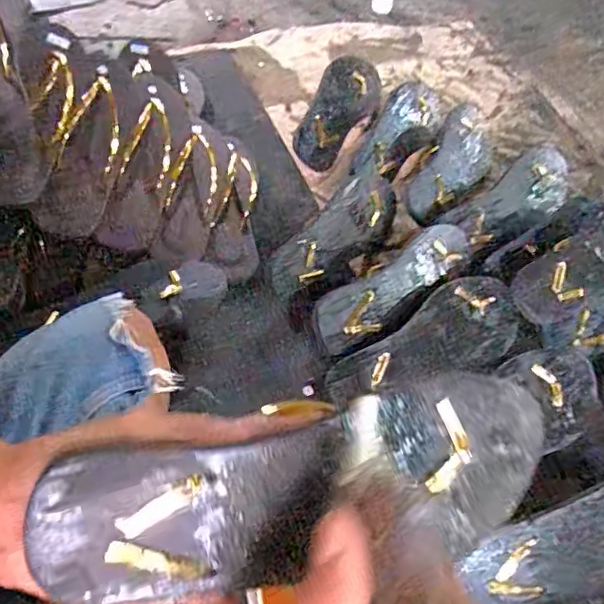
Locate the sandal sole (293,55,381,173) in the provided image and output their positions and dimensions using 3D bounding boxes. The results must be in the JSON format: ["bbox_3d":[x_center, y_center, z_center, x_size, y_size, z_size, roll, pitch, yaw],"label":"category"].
[{"bbox_3d":[0.060,-0.304,0.952,0.095,0.032,0.244,33,61,-12],"label":"sandal sole"}]

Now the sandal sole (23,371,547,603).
[{"bbox_3d":[0.007,0.085,0.278,0.238,0.084,0.014,-4,9,-15],"label":"sandal sole"}]

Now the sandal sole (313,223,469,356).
[{"bbox_3d":[0.118,-0.028,0.727,0.259,0.029,0.067,-33,63,-25],"label":"sandal sole"}]

